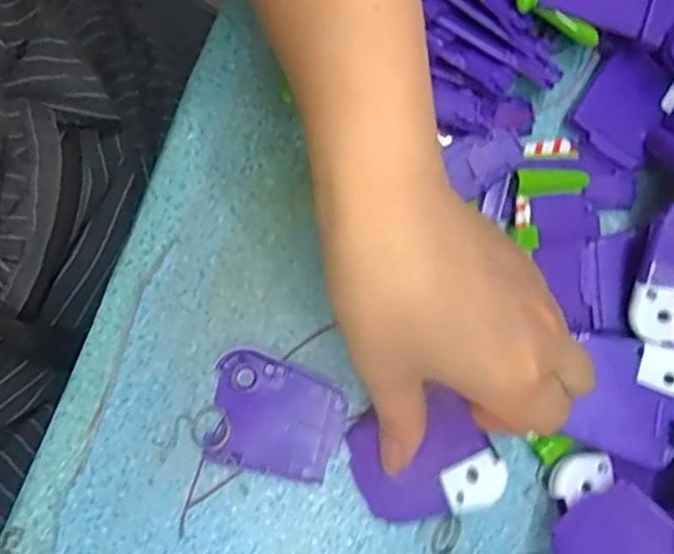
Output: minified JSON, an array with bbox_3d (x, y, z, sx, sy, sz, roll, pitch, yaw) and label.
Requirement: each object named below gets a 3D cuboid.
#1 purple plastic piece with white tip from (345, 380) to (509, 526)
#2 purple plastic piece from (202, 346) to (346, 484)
[{"bbox_3d":[0.036,0.080,0.291,0.063,0.004,0.050,-28,78,23],"label":"purple plastic piece with white tip"},{"bbox_3d":[-0.028,0.064,0.309,0.060,0.007,0.051,13,79,1],"label":"purple plastic piece"}]

